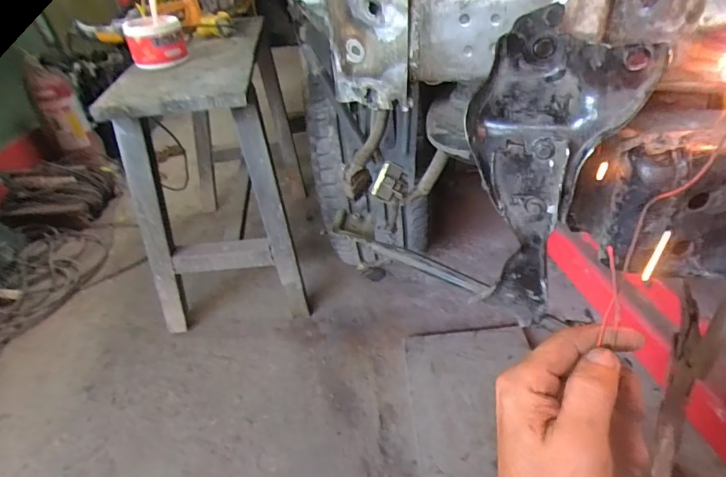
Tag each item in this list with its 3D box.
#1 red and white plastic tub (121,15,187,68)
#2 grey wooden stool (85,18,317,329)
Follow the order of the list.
[{"bbox_3d":[-0.449,-0.427,0.939,0.114,0.091,0.142,-19,38,-15],"label":"red and white plastic tub"},{"bbox_3d":[-0.357,-0.133,1.084,0.335,0.590,0.436,-7,37,1],"label":"grey wooden stool"}]

